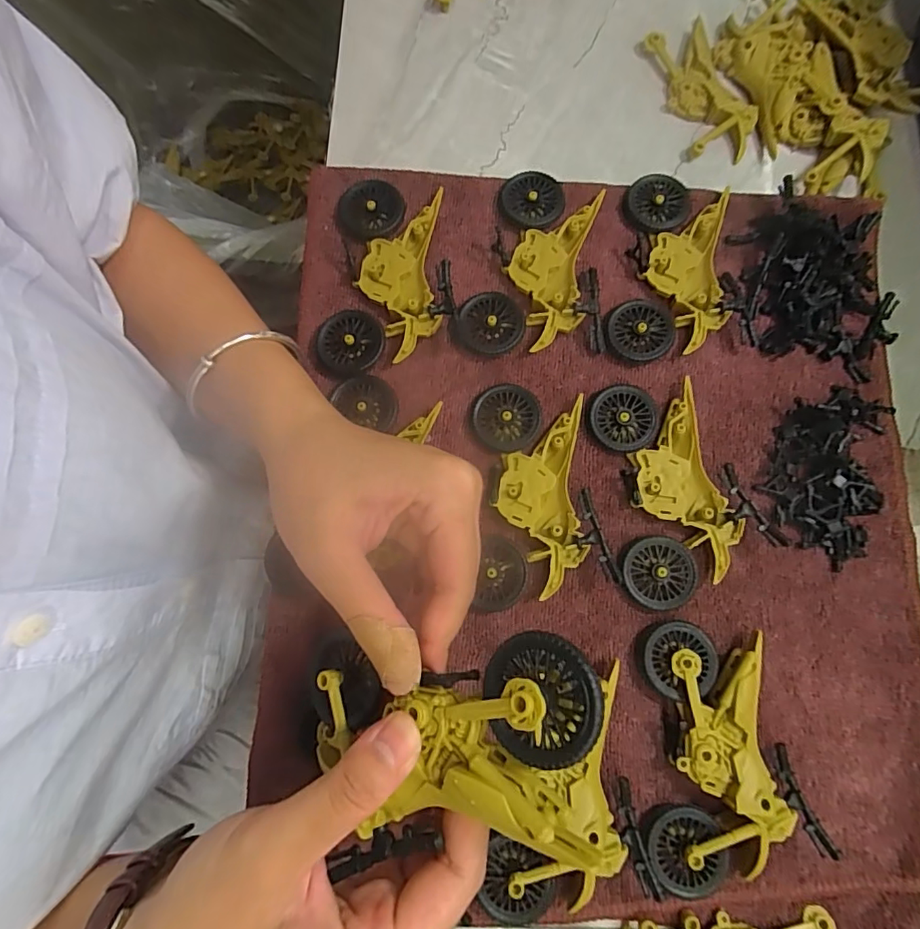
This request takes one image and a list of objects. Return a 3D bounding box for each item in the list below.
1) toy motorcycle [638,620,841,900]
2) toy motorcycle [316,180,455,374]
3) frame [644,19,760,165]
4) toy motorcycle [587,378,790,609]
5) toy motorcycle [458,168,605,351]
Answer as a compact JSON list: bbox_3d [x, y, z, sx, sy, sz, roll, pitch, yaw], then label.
[{"bbox_3d":[0.127,0.139,0.244,0.076,0.021,0.114,4,79,-1],"label":"toy motorcycle"},{"bbox_3d":[-0.038,-0.105,0.291,0.068,0.016,0.113,6,79,-1],"label":"toy motorcycle"},{"bbox_3d":[0.156,-0.239,0.327,0.045,0.011,0.096,-16,80,-5],"label":"frame"},{"bbox_3d":[0.108,0.011,0.271,0.074,0.011,0.112,-21,80,-6],"label":"toy motorcycle"},{"bbox_3d":[0.044,-0.114,0.294,0.076,0.012,0.112,9,79,0],"label":"toy motorcycle"}]

